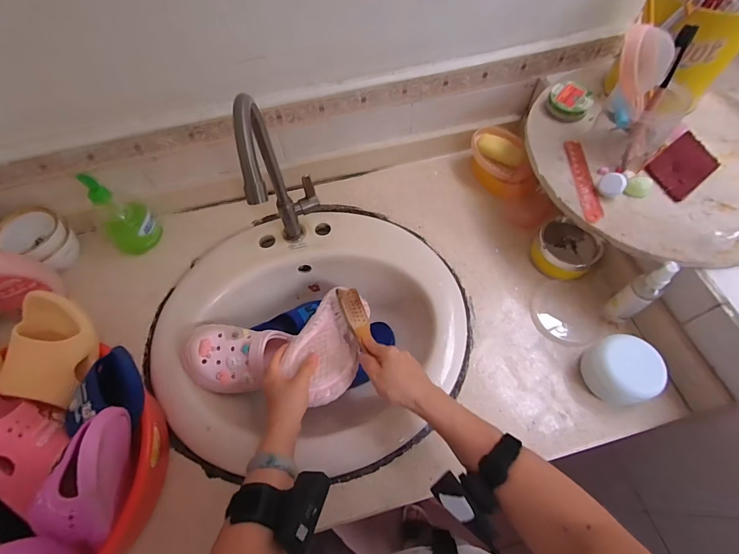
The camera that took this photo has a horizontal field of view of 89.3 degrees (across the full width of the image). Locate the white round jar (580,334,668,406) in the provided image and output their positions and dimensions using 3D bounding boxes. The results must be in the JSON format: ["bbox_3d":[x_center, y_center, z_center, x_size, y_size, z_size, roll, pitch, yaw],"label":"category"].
[{"bbox_3d":[0.346,0.129,0.519,0.075,0.066,0.087,-16,63,-8],"label":"white round jar"}]

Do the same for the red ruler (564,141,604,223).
[{"bbox_3d":[0.317,-0.144,0.554,0.026,0.007,0.151,-2,60,8],"label":"red ruler"}]

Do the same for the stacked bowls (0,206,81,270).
[{"bbox_3d":[-0.574,-0.064,0.650,0.093,0.073,0.102,-1,61,1],"label":"stacked bowls"}]

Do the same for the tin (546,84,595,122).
[{"bbox_3d":[0.327,-0.287,0.613,0.064,0.018,0.064,12,62,8],"label":"tin"}]

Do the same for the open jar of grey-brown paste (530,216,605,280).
[{"bbox_3d":[0.323,-0.041,0.629,0.098,0.049,0.079,38,69,19],"label":"open jar of grey-brown paste"}]

